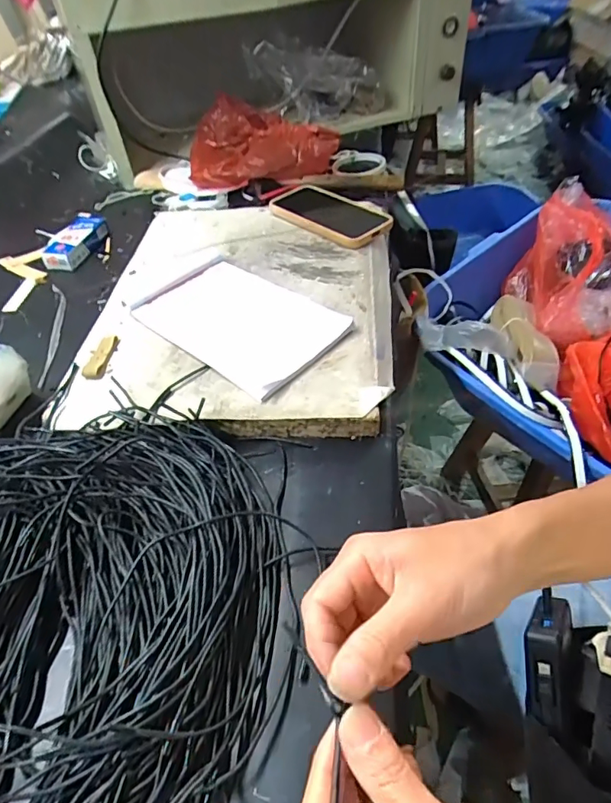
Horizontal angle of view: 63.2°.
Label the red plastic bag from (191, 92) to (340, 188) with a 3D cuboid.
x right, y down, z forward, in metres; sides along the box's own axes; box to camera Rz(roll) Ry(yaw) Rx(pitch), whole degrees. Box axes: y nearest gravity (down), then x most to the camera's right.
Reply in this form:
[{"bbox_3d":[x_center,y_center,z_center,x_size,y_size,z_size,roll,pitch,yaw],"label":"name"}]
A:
[{"bbox_3d":[-0.072,-0.446,0.850,0.256,0.060,0.228,-8,46,-2],"label":"red plastic bag"}]

